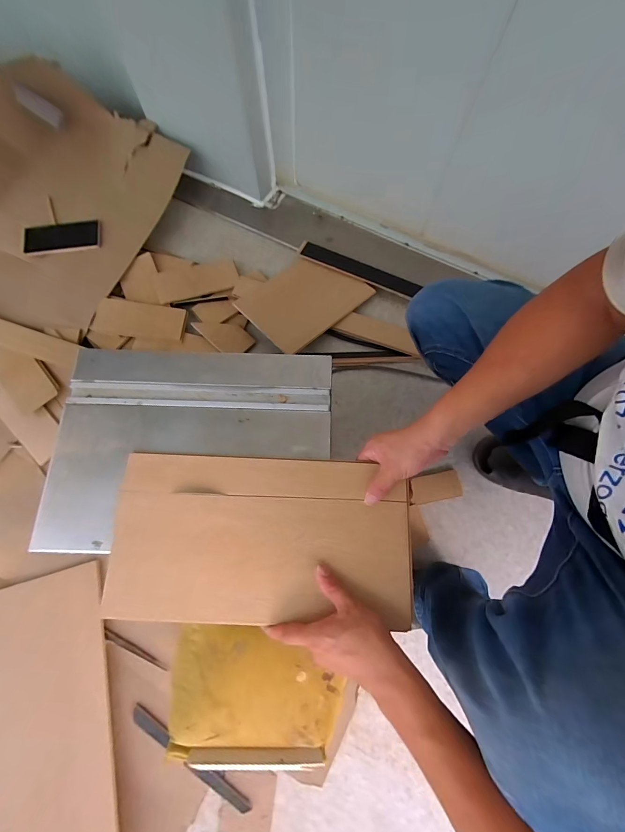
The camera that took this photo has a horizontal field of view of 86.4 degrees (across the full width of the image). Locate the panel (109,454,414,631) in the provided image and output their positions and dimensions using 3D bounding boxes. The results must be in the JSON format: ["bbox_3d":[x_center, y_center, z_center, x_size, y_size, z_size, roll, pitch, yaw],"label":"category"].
[{"bbox_3d":[-0.066,0.158,0.444,0.386,0.009,0.206,2,74,-1],"label":"panel"}]

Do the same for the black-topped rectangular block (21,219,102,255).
[{"bbox_3d":[-0.670,-0.476,0.892,0.189,0.017,0.090,-11,80,-2],"label":"black-topped rectangular block"}]

